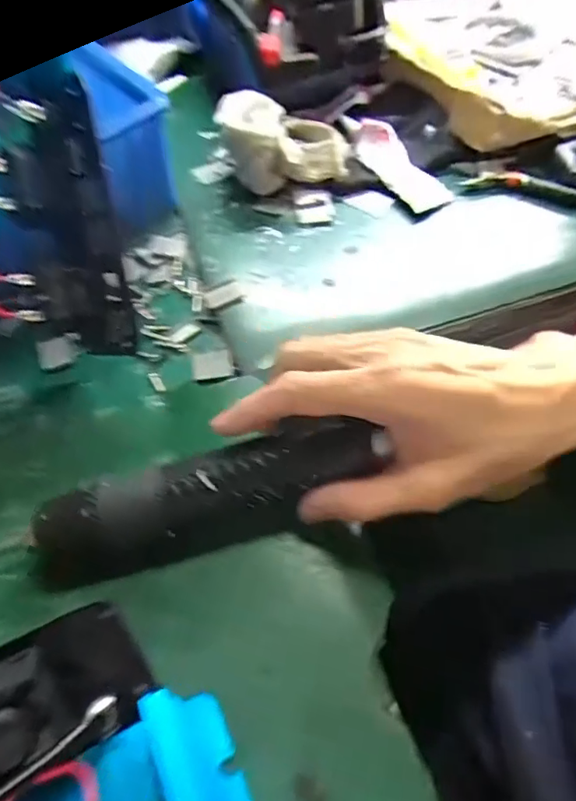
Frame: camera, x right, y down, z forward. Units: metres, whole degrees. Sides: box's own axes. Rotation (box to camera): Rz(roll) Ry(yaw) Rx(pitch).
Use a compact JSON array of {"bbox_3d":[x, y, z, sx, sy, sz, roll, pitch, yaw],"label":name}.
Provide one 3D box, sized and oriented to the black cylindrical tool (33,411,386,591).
[{"bbox_3d":[-0.037,0.046,0.253,0.162,0.032,0.038,-18,58,-5],"label":"black cylindrical tool"}]

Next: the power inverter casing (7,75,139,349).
[{"bbox_3d":[-0.113,-0.089,0.283,0.044,0.132,0.018,-9,16,-5],"label":"power inverter casing"}]

